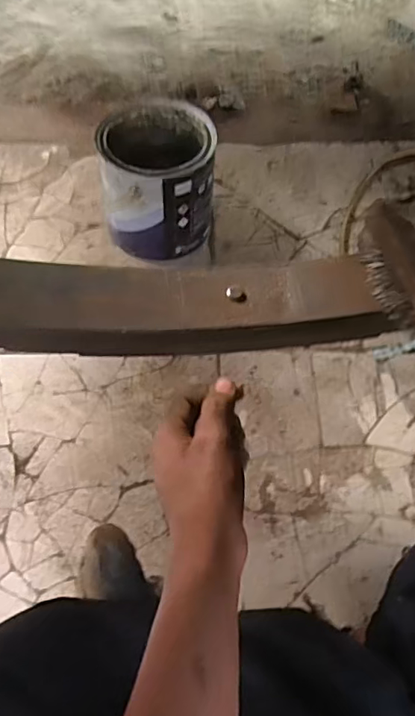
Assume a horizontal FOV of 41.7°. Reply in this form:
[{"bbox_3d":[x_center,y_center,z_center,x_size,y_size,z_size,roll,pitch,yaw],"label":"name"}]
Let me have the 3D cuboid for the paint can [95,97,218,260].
[{"bbox_3d":[-0.065,-0.242,0.748,0.141,0.156,0.149,1,61,-3],"label":"paint can"}]

